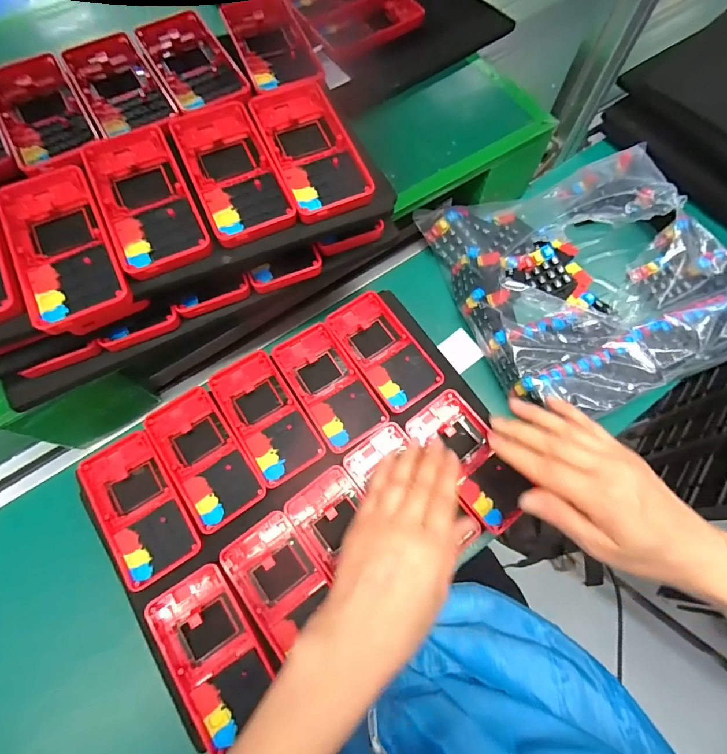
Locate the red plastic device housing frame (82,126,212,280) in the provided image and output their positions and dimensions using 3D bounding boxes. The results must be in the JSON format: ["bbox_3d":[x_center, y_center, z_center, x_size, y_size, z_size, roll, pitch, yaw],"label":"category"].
[{"bbox_3d":[-0.162,-0.134,0.308,0.061,0.015,0.132,-24,70,-9],"label":"red plastic device housing frame"}]

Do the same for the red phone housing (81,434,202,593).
[{"bbox_3d":[-0.191,0.107,0.348,0.064,0.012,0.126,-33,72,-12],"label":"red phone housing"}]

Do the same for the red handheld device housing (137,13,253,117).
[{"bbox_3d":[-0.152,-0.276,0.364,0.061,0.017,0.131,-29,71,-11],"label":"red handheld device housing"}]

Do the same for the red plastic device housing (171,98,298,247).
[{"bbox_3d":[-0.102,-0.161,0.317,0.061,0.016,0.129,-23,70,-9],"label":"red plastic device housing"}]

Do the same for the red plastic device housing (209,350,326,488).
[{"bbox_3d":[-0.091,0.034,0.380,0.060,0.015,0.124,-31,72,-12],"label":"red plastic device housing"}]

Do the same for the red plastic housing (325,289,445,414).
[{"bbox_3d":[0.019,-0.027,0.406,0.061,0.016,0.121,-33,72,-12],"label":"red plastic housing"}]

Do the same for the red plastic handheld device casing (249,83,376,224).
[{"bbox_3d":[-0.043,-0.183,0.327,0.062,0.013,0.129,-22,70,-8],"label":"red plastic handheld device casing"}]

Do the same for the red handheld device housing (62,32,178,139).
[{"bbox_3d":[-0.205,-0.243,0.349,0.061,0.016,0.127,-30,71,-11],"label":"red handheld device housing"}]

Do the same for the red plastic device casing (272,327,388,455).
[{"bbox_3d":[-0.033,0.009,0.395,0.060,0.020,0.122,-32,72,-12],"label":"red plastic device casing"}]

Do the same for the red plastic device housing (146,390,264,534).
[{"bbox_3d":[-0.141,0.069,0.364,0.060,0.012,0.122,-33,72,-12],"label":"red plastic device housing"}]

